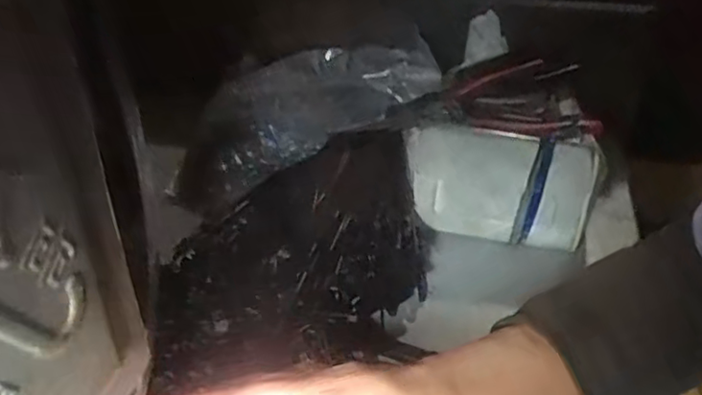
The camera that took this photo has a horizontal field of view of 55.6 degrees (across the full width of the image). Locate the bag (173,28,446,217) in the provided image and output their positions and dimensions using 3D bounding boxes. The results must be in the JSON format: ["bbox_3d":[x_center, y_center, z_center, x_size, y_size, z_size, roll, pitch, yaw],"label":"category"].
[{"bbox_3d":[-0.039,-0.075,0.518,0.232,0.054,0.122,-30,40,-8],"label":"bag"}]

